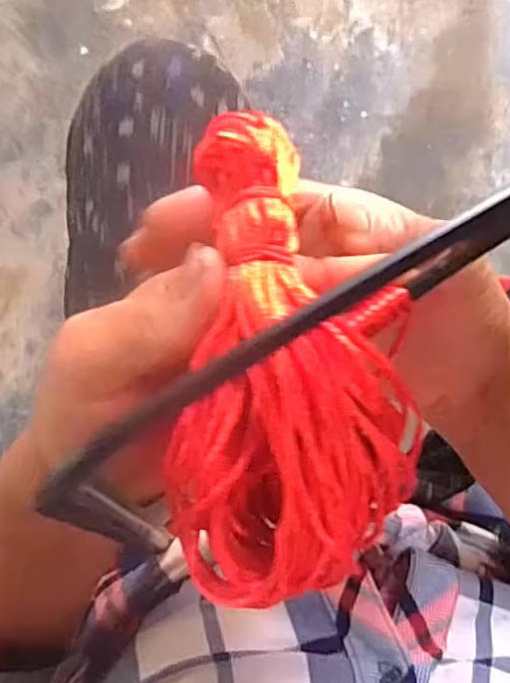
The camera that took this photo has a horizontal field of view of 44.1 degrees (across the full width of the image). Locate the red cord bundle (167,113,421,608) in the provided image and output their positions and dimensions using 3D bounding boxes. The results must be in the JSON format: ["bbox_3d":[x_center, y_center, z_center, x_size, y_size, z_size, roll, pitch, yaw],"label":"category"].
[{"bbox_3d":[0.015,0.006,0.188,0.071,0.030,0.141,5,83,4],"label":"red cord bundle"}]

